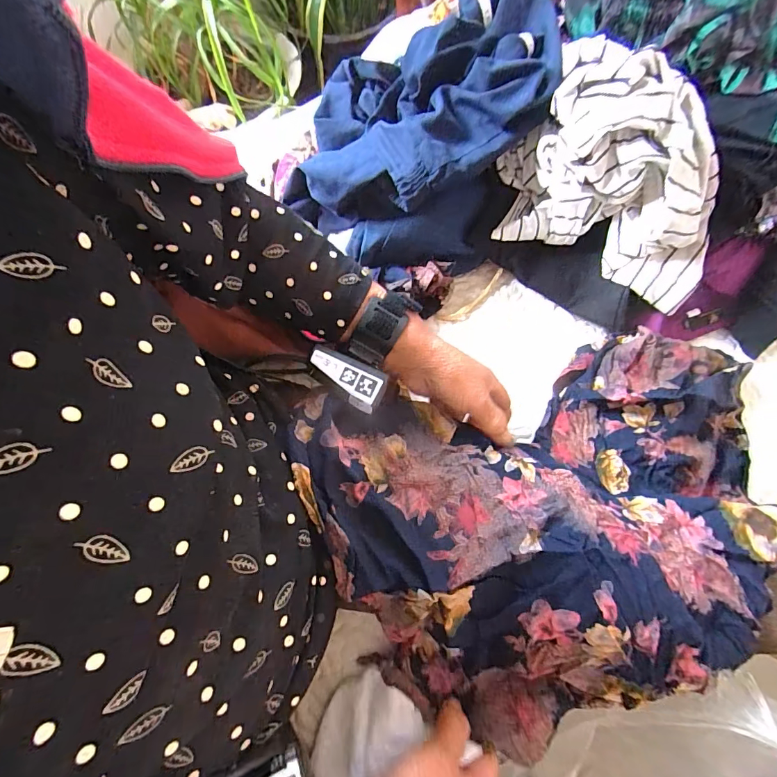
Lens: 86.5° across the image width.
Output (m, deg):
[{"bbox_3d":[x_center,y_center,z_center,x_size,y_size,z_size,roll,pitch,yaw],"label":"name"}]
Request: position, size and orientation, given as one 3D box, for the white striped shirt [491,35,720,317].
[{"bbox_3d":[0.237,-0.208,0.413,0.241,0.165,0.124,28,71,10],"label":"white striped shirt"}]

